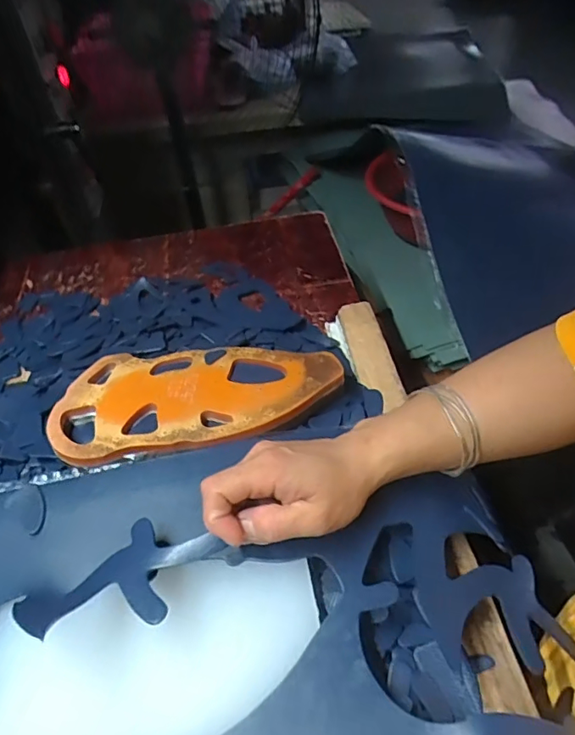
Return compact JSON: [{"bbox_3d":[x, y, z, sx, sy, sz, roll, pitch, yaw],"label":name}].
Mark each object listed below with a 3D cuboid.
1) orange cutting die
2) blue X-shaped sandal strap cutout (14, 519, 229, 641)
[{"bbox_3d":[-0.072,0.018,0.430,0.229,0.013,0.115,-9,44,-6],"label":"orange cutting die"},{"bbox_3d":[-0.102,0.125,0.306,0.128,0.015,0.064,-22,43,4],"label":"blue X-shaped sandal strap cutout"}]

